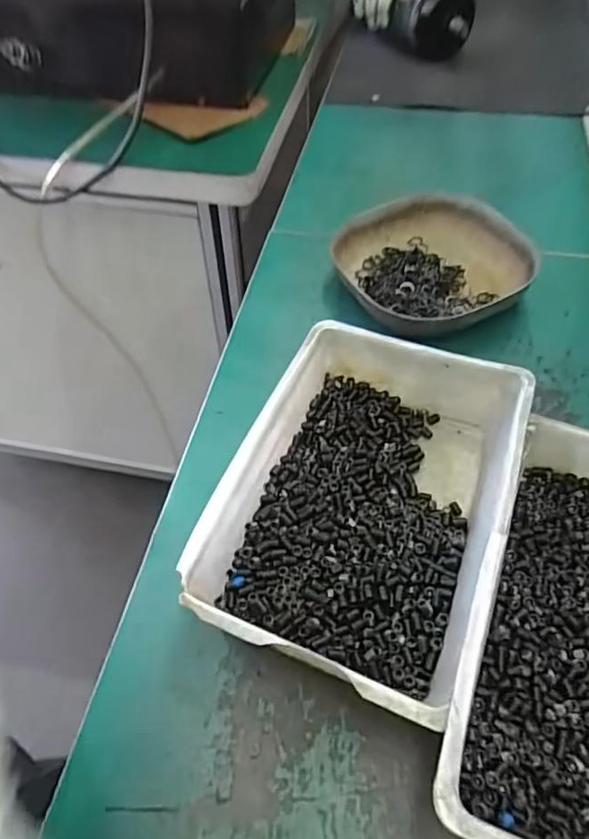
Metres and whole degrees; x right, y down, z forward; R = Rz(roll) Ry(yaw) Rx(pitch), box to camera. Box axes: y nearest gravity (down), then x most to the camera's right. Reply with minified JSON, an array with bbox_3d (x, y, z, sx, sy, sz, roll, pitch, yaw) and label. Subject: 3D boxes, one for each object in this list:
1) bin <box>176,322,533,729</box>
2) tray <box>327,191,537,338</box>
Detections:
[{"bbox_3d":[0.040,0.044,0.315,0.138,0.054,0.198,18,56,16],"label":"bin"},{"bbox_3d":[0.109,-0.127,0.458,0.145,0.030,0.141,-29,56,-18],"label":"tray"}]

